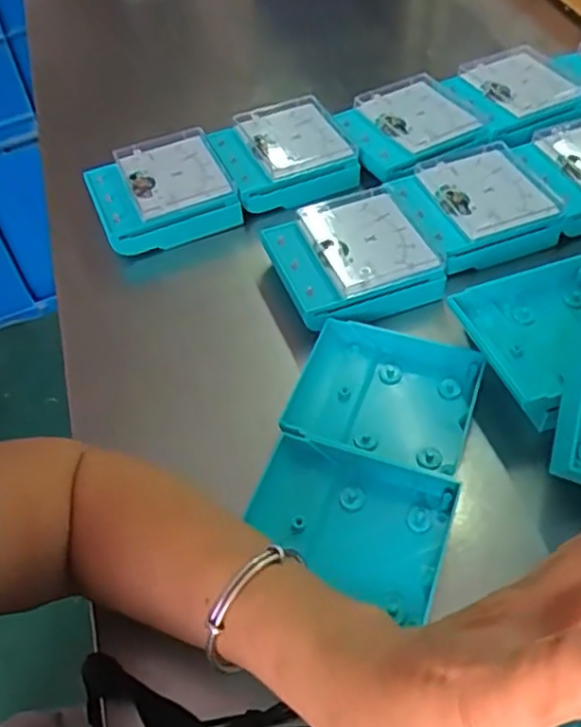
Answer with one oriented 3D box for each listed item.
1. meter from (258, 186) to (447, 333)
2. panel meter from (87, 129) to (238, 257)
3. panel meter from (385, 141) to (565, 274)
[{"bbox_3d":[0.047,-0.082,0.523,0.118,0.036,0.110,-17,52,-9],"label":"meter"},{"bbox_3d":[-0.112,-0.147,0.589,0.116,0.041,0.113,-20,52,-12],"label":"panel meter"},{"bbox_3d":[0.148,-0.130,0.559,0.121,0.041,0.109,-18,52,-10],"label":"panel meter"}]

